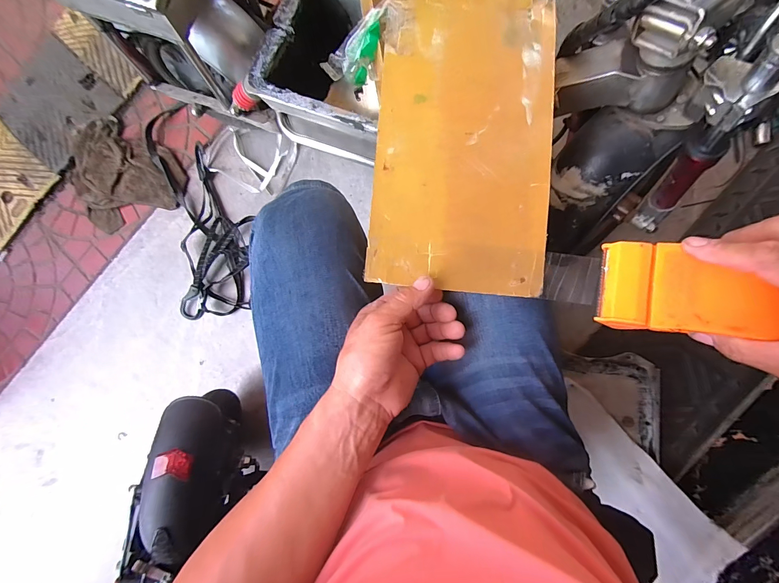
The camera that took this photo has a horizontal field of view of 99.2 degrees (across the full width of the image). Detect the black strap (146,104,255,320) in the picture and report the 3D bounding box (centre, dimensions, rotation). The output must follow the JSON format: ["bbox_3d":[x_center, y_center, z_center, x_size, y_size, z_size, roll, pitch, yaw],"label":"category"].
[{"bbox_3d":[-0.426,-0.200,0.750,0.190,0.035,0.505,-14,86,5],"label":"black strap"}]

